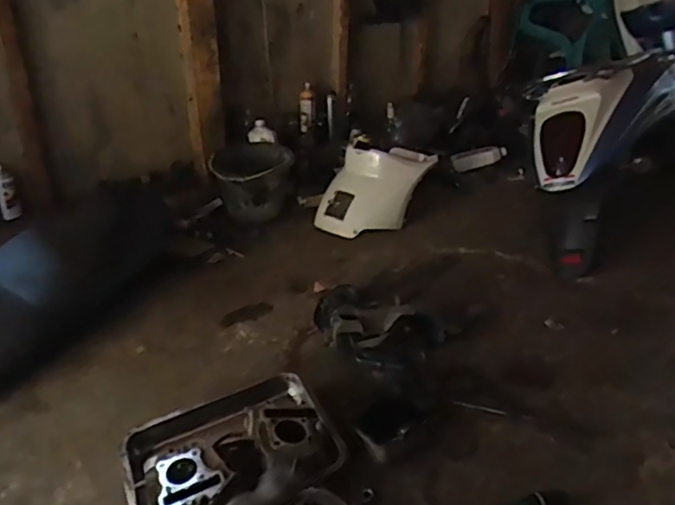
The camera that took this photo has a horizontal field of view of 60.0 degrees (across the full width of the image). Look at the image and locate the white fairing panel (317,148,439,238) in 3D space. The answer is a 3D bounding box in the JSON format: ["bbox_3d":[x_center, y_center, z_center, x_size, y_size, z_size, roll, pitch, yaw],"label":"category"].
[{"bbox_3d":[0.113,-0.205,1.903,0.273,0.123,0.383,29,79,6],"label":"white fairing panel"}]

